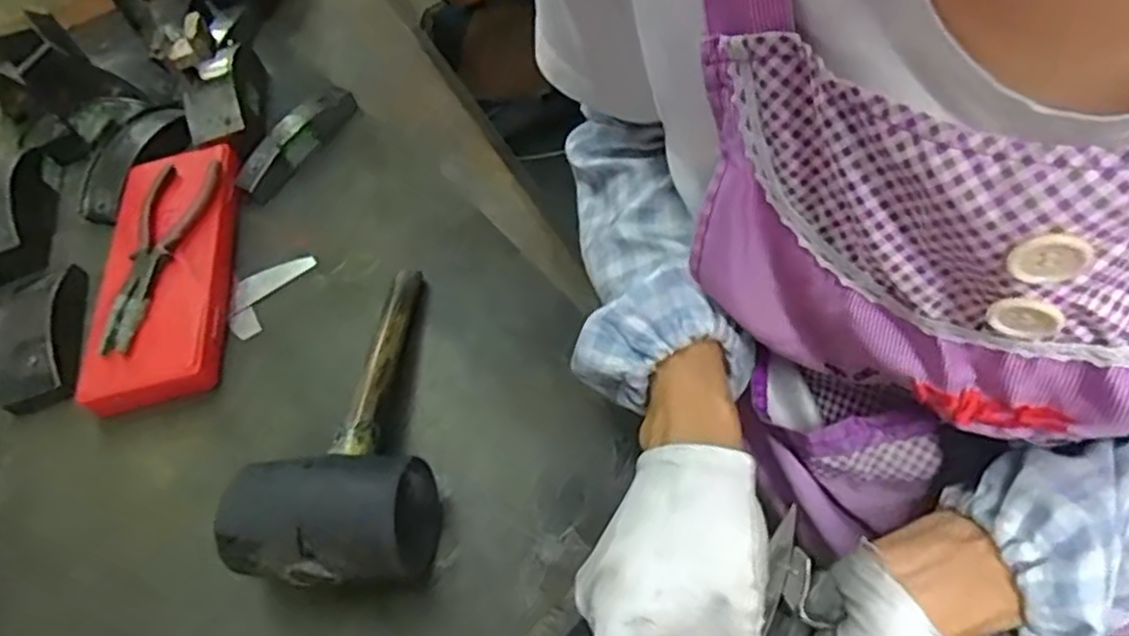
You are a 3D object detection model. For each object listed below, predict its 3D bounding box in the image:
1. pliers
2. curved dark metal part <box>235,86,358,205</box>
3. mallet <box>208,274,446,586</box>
[{"bbox_3d":[-0.336,-0.057,0.576,0.057,0.013,0.196,-3,56,9],"label":"pliers"},{"bbox_3d":[-0.247,-0.166,0.657,0.022,0.039,0.136,24,64,25],"label":"curved dark metal part"},{"bbox_3d":[-0.118,0.058,0.461,0.113,0.071,0.229,6,58,15],"label":"mallet"}]

